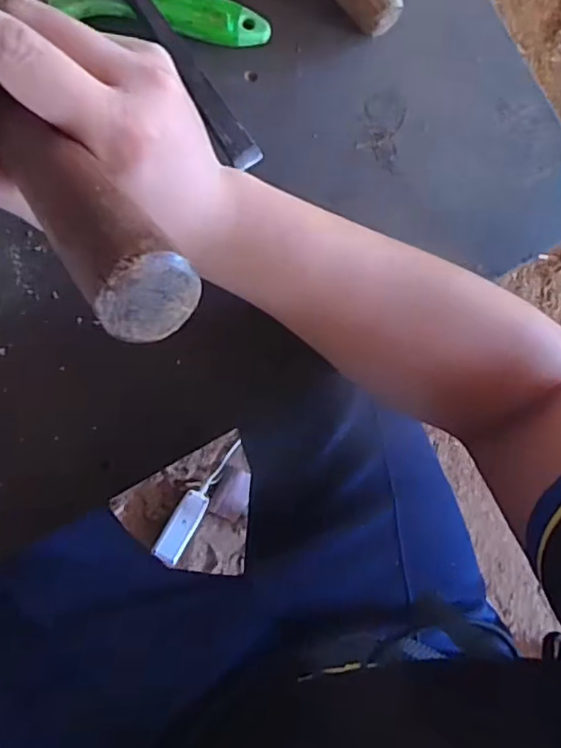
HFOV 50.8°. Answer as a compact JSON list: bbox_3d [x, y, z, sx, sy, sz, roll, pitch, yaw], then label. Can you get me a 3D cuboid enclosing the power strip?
[{"bbox_3d":[-0.174,0.271,1.046,0.051,0.029,0.130,31,81,-4],"label":"power strip"}]

